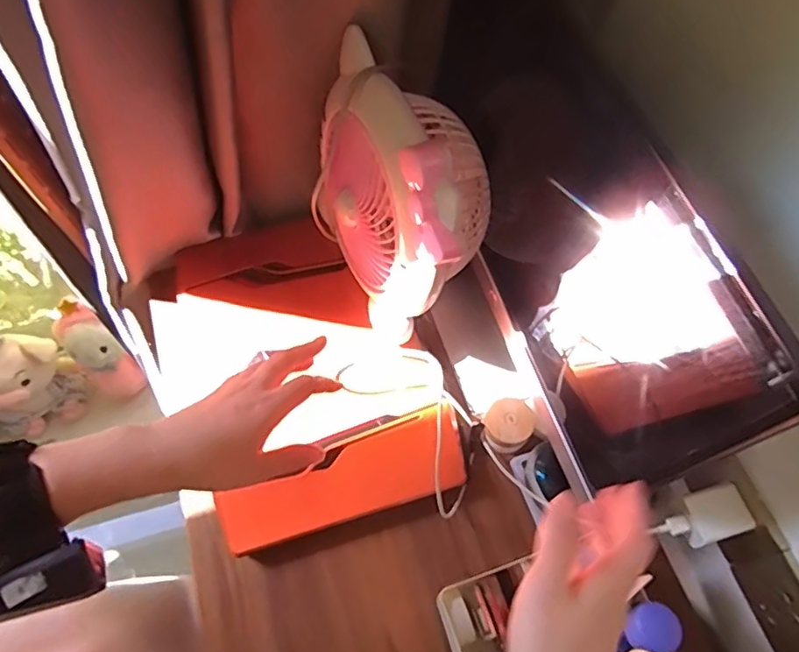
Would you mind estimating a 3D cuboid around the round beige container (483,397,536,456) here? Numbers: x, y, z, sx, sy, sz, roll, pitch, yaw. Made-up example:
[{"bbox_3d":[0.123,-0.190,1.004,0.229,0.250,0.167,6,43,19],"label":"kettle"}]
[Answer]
[{"bbox_3d":[0.122,0.113,0.656,0.054,0.038,0.052,0,63,-1],"label":"round beige container"}]

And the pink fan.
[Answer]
[{"bbox_3d":[0.000,-0.131,0.623,0.135,0.261,0.257,-30,67,-15],"label":"pink fan"}]

